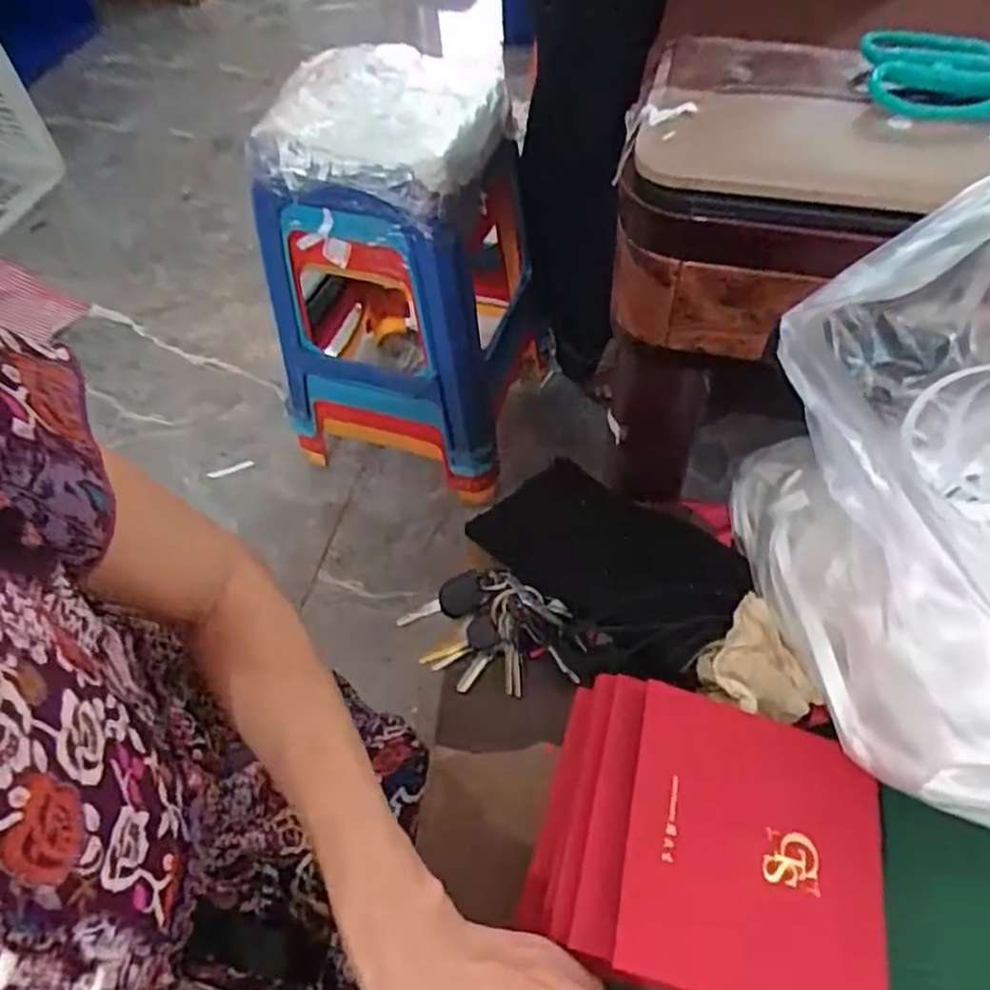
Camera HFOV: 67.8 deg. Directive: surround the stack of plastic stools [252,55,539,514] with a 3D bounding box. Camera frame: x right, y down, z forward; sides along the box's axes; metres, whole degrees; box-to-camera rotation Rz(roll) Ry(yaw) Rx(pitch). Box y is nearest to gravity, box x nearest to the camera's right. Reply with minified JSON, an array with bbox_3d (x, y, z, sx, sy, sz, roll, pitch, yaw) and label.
[{"bbox_3d":[-0.126,-0.335,1.100,0.347,0.506,0.355,15,56,14],"label":"stack of plastic stools"}]

